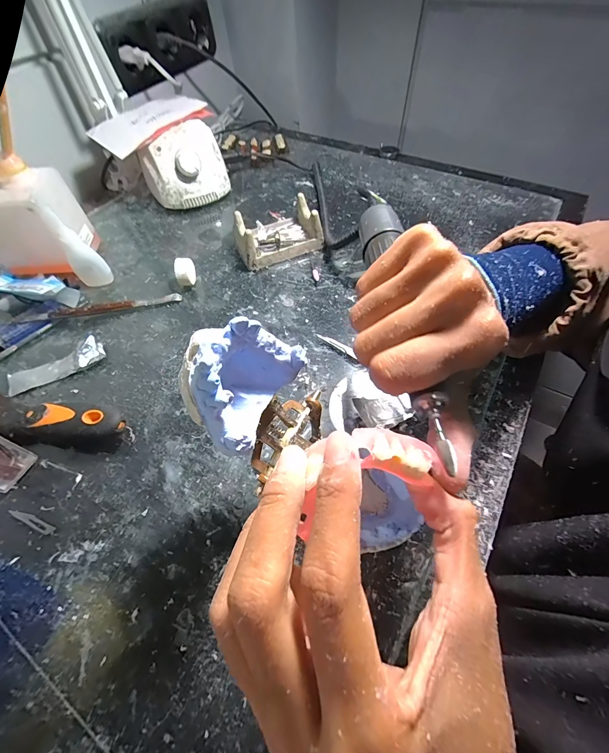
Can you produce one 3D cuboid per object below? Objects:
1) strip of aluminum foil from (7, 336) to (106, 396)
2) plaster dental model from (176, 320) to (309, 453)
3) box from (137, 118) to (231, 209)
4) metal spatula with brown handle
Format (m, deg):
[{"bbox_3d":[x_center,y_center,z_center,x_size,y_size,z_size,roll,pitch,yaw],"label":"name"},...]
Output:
[{"bbox_3d":[-0.237,-0.010,0.305,0.085,0.013,0.026,-25,60,-14],"label":"strip of aluminum foil"},{"bbox_3d":[-0.030,-0.002,0.164,0.037,0.056,0.063,30,65,37],"label":"plaster dental model"},{"bbox_3d":[-0.163,-0.286,0.444,0.108,0.080,0.072,-25,60,-13],"label":"box"},{"bbox_3d":[-0.218,-0.073,0.346,0.163,0.014,0.012,-13,58,-7],"label":"metal spatula with brown handle"}]

